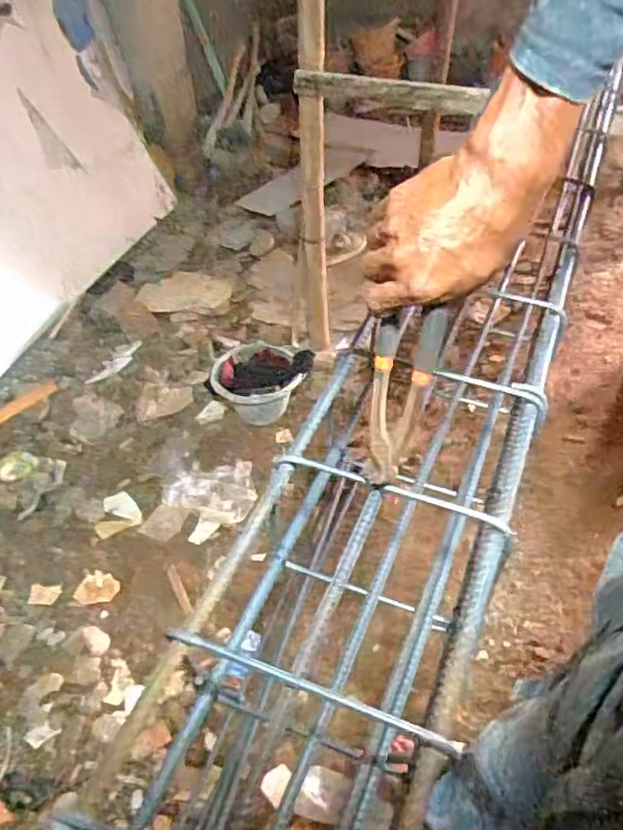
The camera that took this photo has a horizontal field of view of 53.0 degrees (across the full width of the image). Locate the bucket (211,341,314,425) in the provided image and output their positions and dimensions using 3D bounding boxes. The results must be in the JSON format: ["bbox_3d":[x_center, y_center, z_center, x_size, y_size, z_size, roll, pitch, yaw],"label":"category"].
[{"bbox_3d":[-0.157,-0.083,1.896,0.270,0.187,0.225,9,43,11],"label":"bucket"}]

